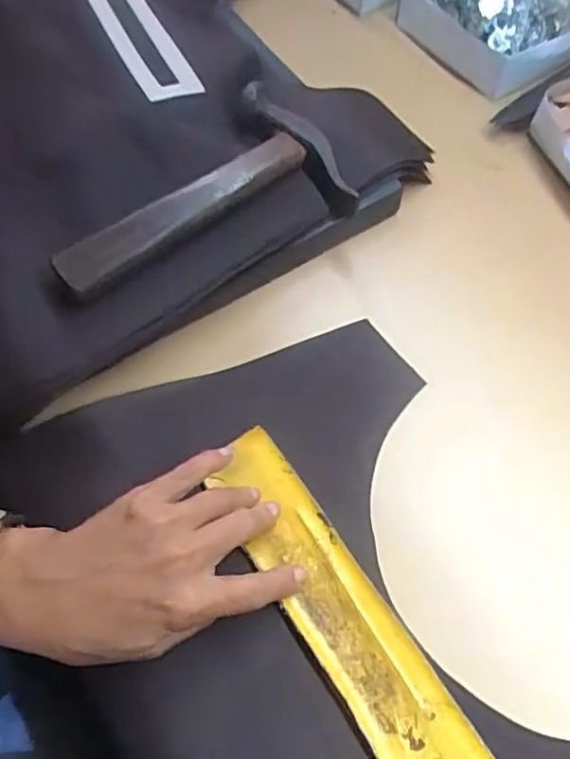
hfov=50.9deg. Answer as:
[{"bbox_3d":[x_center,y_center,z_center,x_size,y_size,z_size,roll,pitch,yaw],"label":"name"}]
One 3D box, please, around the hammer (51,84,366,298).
[{"bbox_3d":[-0.058,-0.116,0.384,0.186,0.026,0.100,-29,67,-15],"label":"hammer"}]

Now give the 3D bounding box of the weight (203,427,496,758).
[{"bbox_3d":[0.044,0.140,0.299,0.049,0.009,0.263,-29,66,-13],"label":"weight"}]

